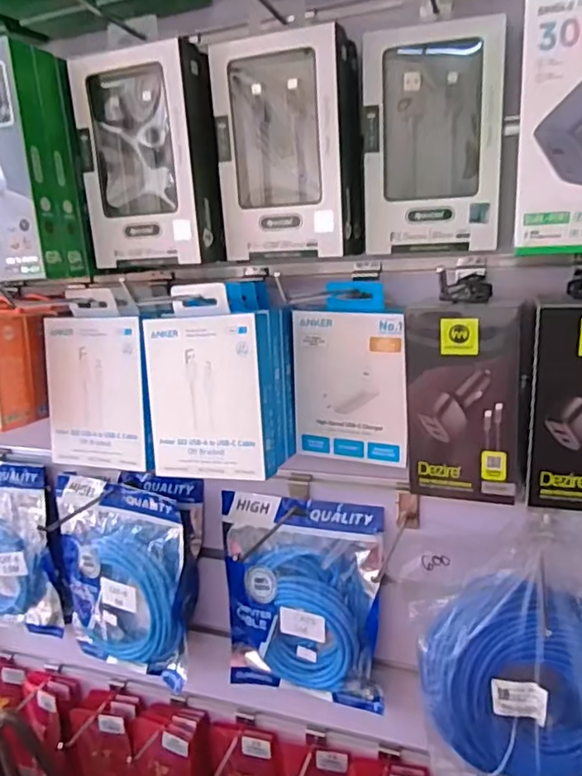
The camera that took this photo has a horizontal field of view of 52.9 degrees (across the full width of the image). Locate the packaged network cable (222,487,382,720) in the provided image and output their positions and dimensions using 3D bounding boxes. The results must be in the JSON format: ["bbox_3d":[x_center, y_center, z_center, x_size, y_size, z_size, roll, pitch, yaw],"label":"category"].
[{"bbox_3d":[0.010,0.224,0.618,0.172,0.213,0.036,2,16,22],"label":"packaged network cable"}]

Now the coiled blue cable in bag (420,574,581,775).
[{"bbox_3d":[0.198,0.255,0.508,0.184,0.163,0.049,6,17,35],"label":"coiled blue cable in bag"}]

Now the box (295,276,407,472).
[{"bbox_3d":[0.052,-0.011,0.503,0.098,0.148,0.026,4,16,27],"label":"box"}]

